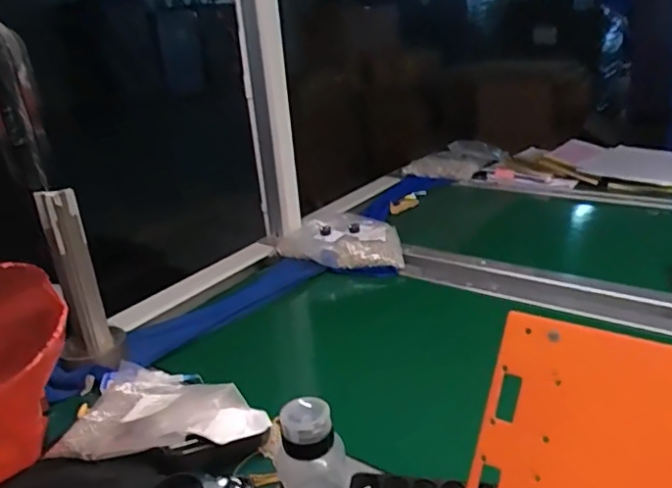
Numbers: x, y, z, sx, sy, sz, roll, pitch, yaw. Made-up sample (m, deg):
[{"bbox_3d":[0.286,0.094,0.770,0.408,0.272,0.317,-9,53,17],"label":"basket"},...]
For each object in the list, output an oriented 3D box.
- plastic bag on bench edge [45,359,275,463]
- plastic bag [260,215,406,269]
[{"bbox_3d":[-0.188,0.189,0.634,0.228,0.045,0.151,-1,23,9],"label":"plastic bag on bench edge"},{"bbox_3d":[-0.005,-0.009,1.062,0.295,0.053,0.158,4,24,21],"label":"plastic bag"}]

